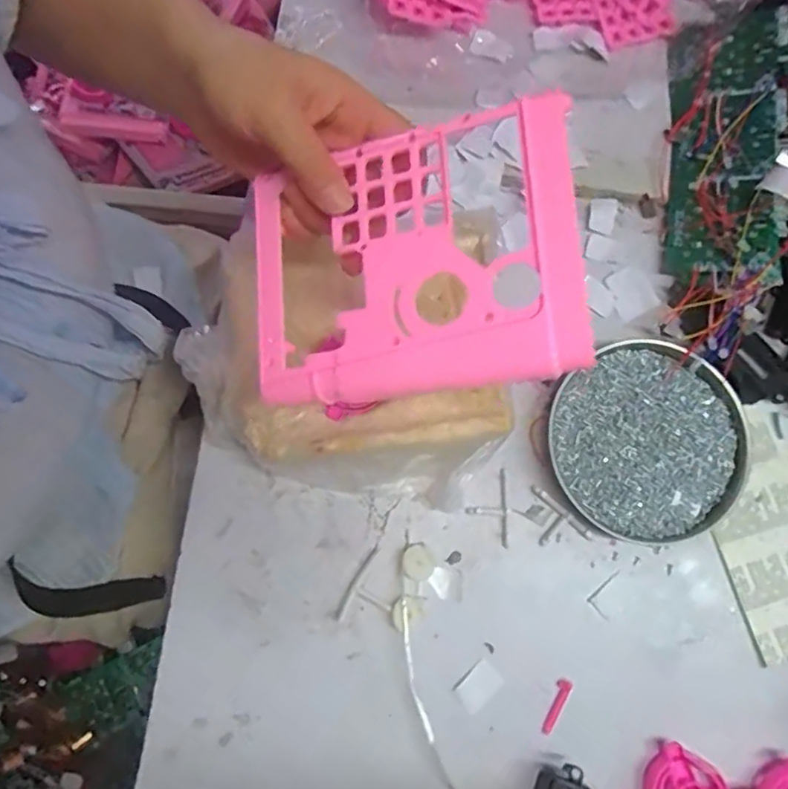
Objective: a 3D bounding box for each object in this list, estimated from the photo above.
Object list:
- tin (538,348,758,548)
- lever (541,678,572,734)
[{"bbox_3d":[0.177,0.032,0.404,0.137,0.021,0.130,0,78,0],"label":"tin"},{"bbox_3d":[0.105,0.203,0.378,0.007,0.008,0.035,25,79,5],"label":"lever"}]

